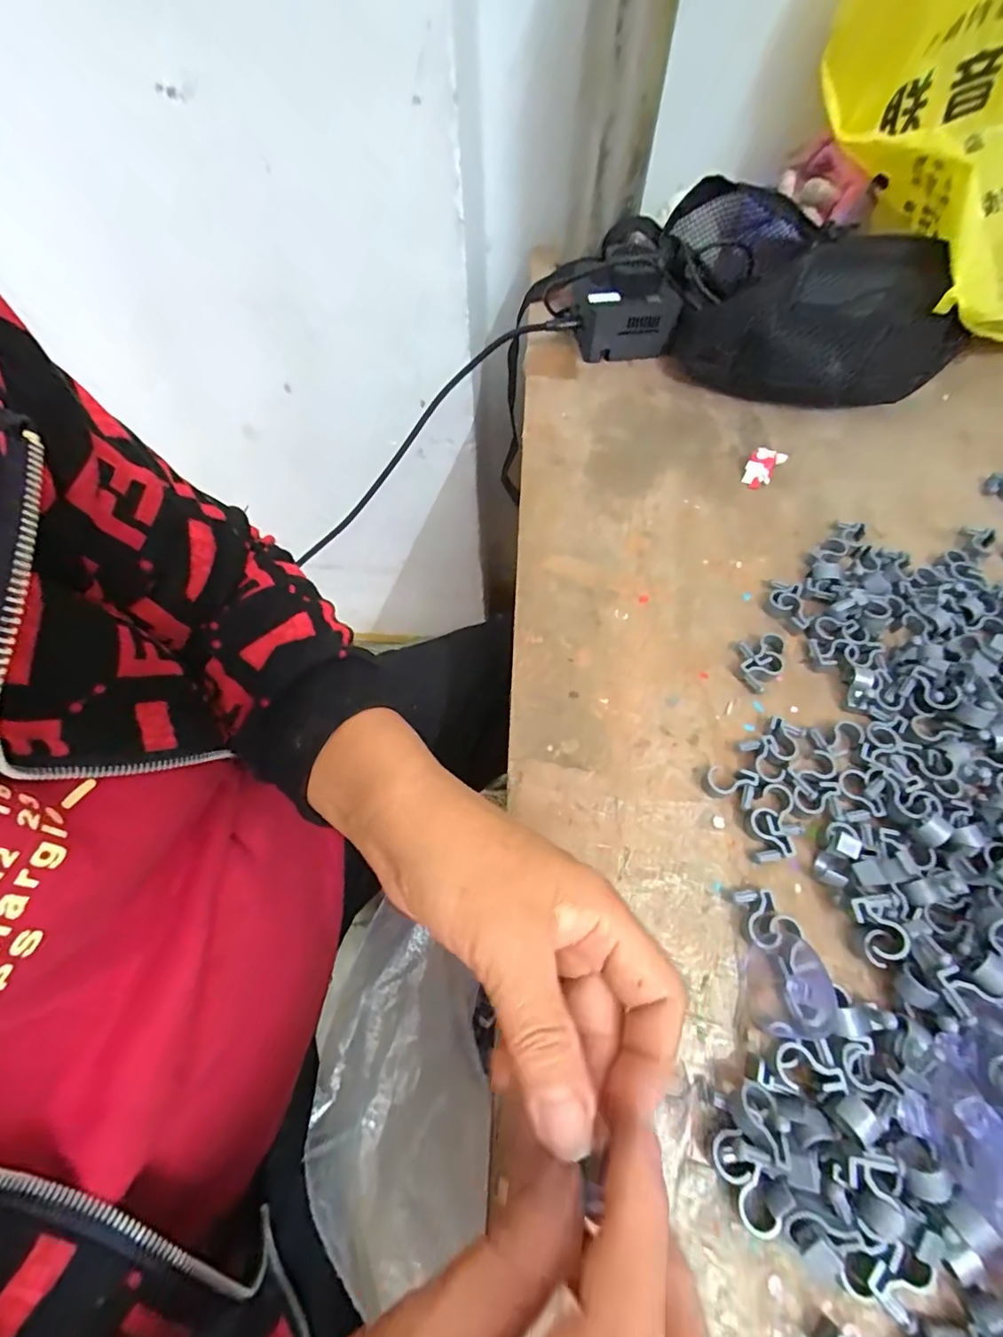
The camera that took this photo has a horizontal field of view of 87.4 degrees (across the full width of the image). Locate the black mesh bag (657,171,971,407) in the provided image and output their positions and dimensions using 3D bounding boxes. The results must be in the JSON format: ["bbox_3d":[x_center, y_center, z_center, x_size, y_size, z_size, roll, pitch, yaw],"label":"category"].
[{"bbox_3d":[0.251,-0.298,0.430,0.249,0.079,0.143,16,63,9],"label":"black mesh bag"}]

